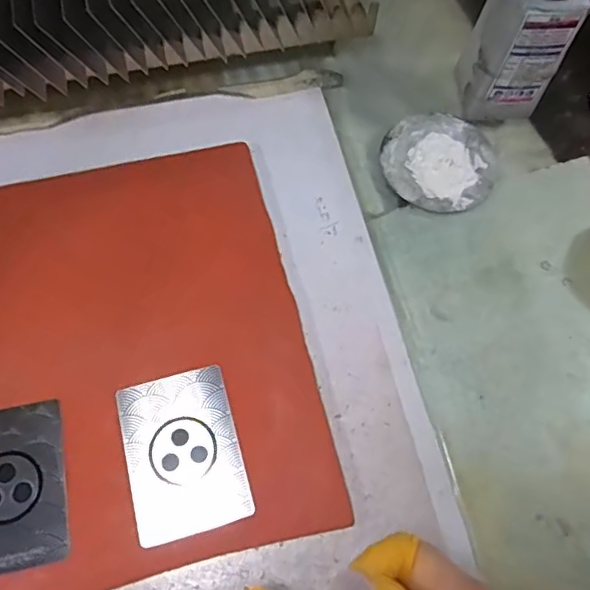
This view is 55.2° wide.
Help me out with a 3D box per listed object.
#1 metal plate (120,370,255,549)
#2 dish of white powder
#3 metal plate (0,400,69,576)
[{"bbox_3d":[-0.063,0.089,0.321,0.061,0.004,0.088,-14,69,-9],"label":"metal plate"},{"bbox_3d":[0.105,-0.098,0.413,0.081,0.006,0.082,1,67,-3],"label":"dish of white powder"},{"bbox_3d":[-0.158,0.106,0.309,0.059,0.004,0.085,-10,71,-7],"label":"metal plate"}]

